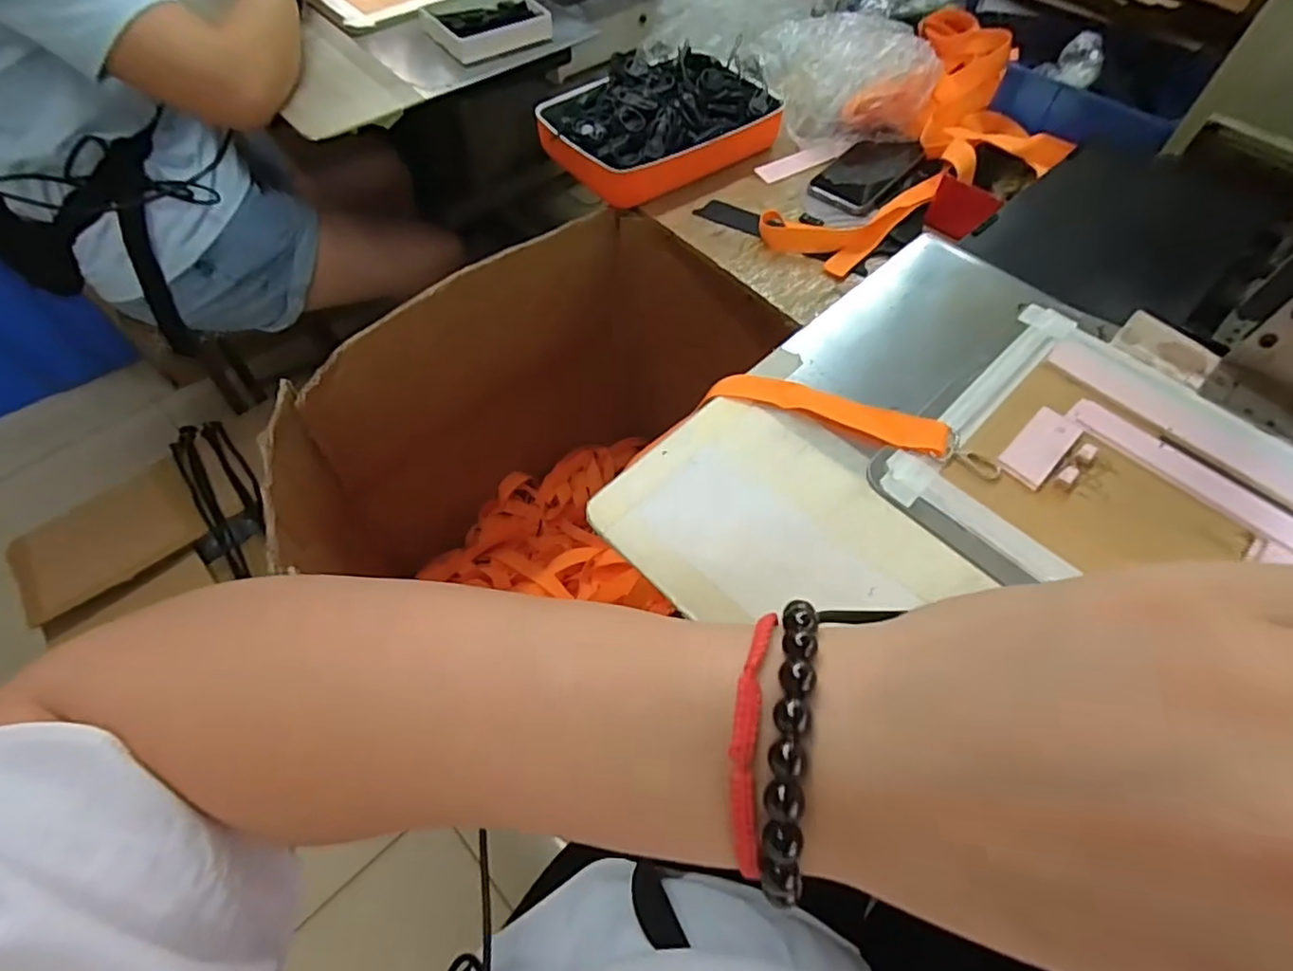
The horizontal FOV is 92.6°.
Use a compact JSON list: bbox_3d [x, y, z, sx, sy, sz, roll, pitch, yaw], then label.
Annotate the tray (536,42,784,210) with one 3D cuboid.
[{"bbox_3d":[0.010,-0.449,0.756,0.271,0.071,0.180,-27,62,-17],"label":"tray"}]

